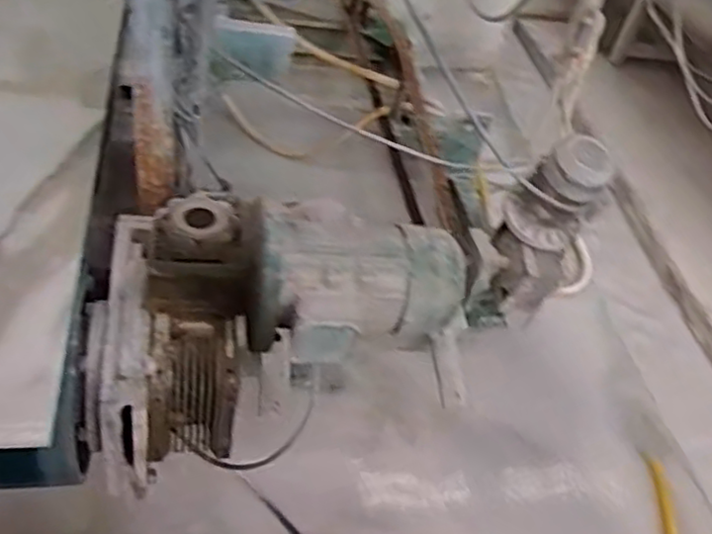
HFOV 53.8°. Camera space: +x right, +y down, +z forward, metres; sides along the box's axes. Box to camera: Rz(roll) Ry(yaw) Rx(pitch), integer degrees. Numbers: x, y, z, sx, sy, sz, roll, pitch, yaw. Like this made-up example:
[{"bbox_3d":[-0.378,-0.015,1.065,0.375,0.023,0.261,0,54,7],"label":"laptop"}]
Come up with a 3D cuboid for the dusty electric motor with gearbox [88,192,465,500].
[{"bbox_3d":[-0.106,0.060,0.914,0.446,0.298,0.277,0,45,-14],"label":"dusty electric motor with gearbox"}]

